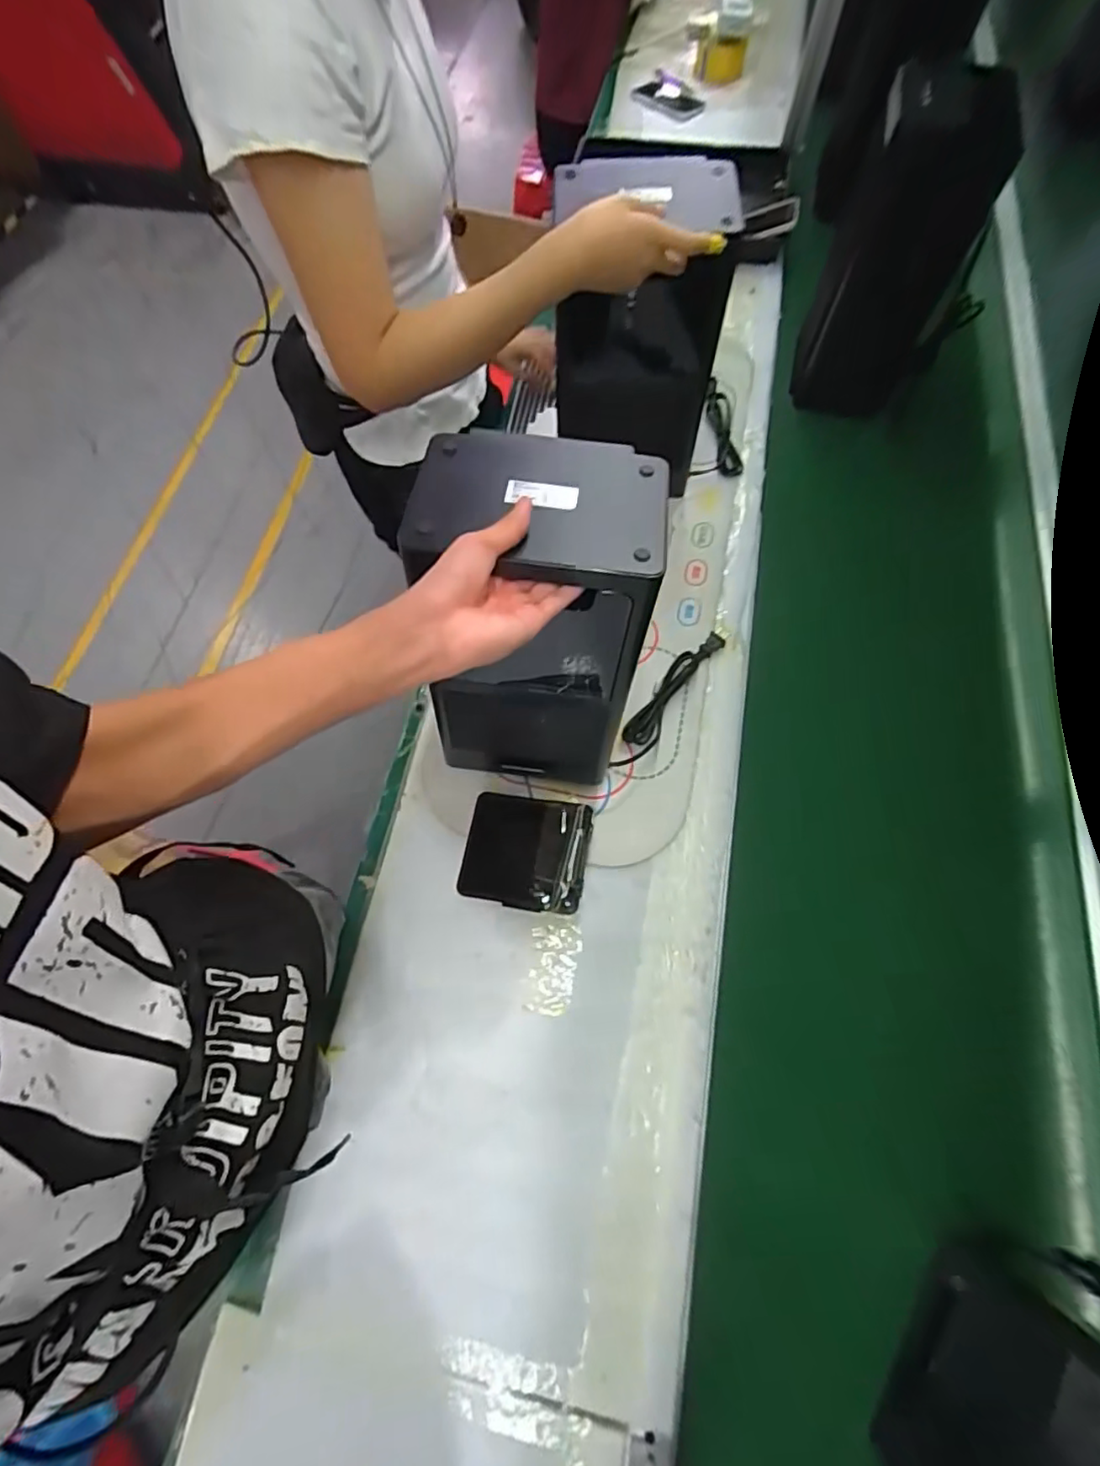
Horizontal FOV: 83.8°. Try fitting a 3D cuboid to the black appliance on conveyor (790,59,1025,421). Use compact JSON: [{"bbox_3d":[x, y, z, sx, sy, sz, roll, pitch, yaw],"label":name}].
[{"bbox_3d":[0.466,-0.618,0.833,0.187,0.366,0.130,23,73,7],"label":"black appliance on conveyor"}]

